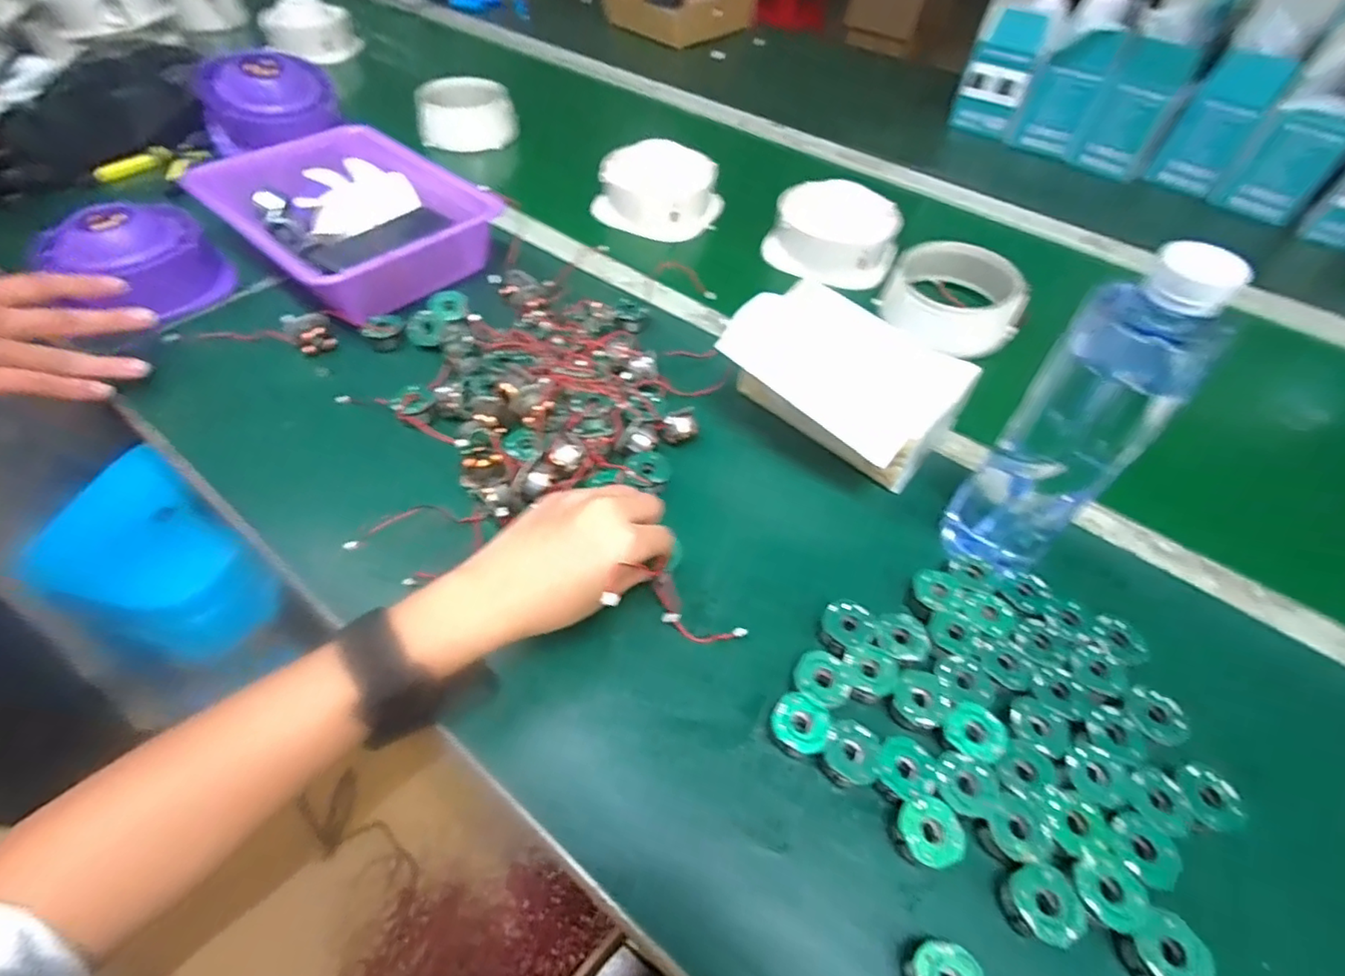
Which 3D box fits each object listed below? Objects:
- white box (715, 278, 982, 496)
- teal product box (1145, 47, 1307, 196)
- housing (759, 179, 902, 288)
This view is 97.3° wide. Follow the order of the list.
[{"bbox_3d":[0.128,-0.078,0.463,0.135,0.080,0.159,-37,63,-27],"label":"white box"},{"bbox_3d":[0.696,-0.465,0.757,0.082,0.144,0.035,29,57,18],"label":"teal product box"},{"bbox_3d":[0.180,-0.287,0.656,0.139,0.050,0.111,15,54,9],"label":"housing"}]

